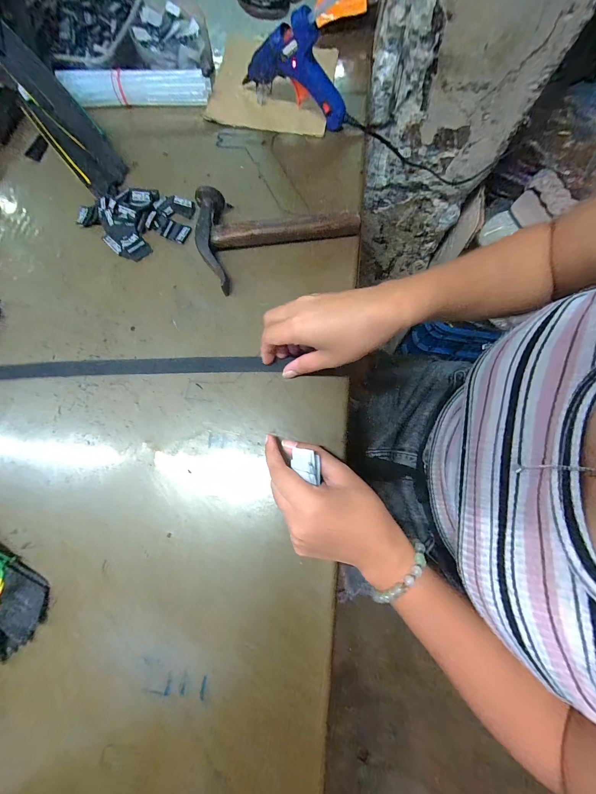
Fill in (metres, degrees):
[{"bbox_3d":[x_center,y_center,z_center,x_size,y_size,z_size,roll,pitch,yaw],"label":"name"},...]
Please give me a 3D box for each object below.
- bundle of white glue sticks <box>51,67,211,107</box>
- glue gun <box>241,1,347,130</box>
[{"bbox_3d":[-0.208,-0.403,0.397,0.180,0.027,0.036,-3,76,-1],"label":"bundle of white glue sticks"},{"bbox_3d":[-0.005,-0.391,0.359,0.136,0.089,0.032,18,77,4],"label":"glue gun"}]

